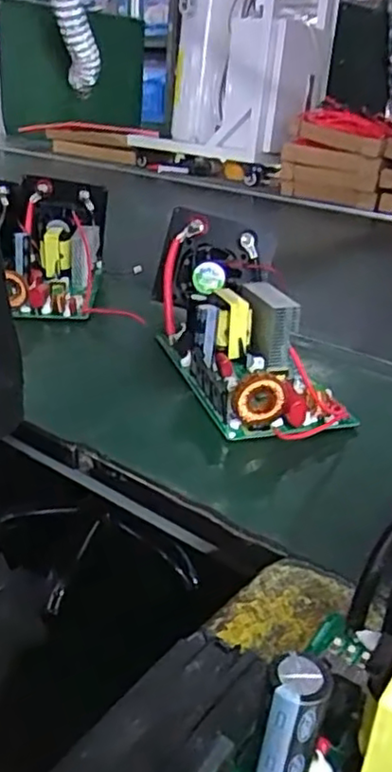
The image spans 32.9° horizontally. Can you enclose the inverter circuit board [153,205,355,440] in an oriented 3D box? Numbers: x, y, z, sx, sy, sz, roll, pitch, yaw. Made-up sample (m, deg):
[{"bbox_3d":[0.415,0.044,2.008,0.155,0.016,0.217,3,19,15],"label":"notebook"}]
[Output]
[{"bbox_3d":[0.034,-0.037,0.514,0.098,0.070,0.236,-3,36,-14],"label":"inverter circuit board"}]

